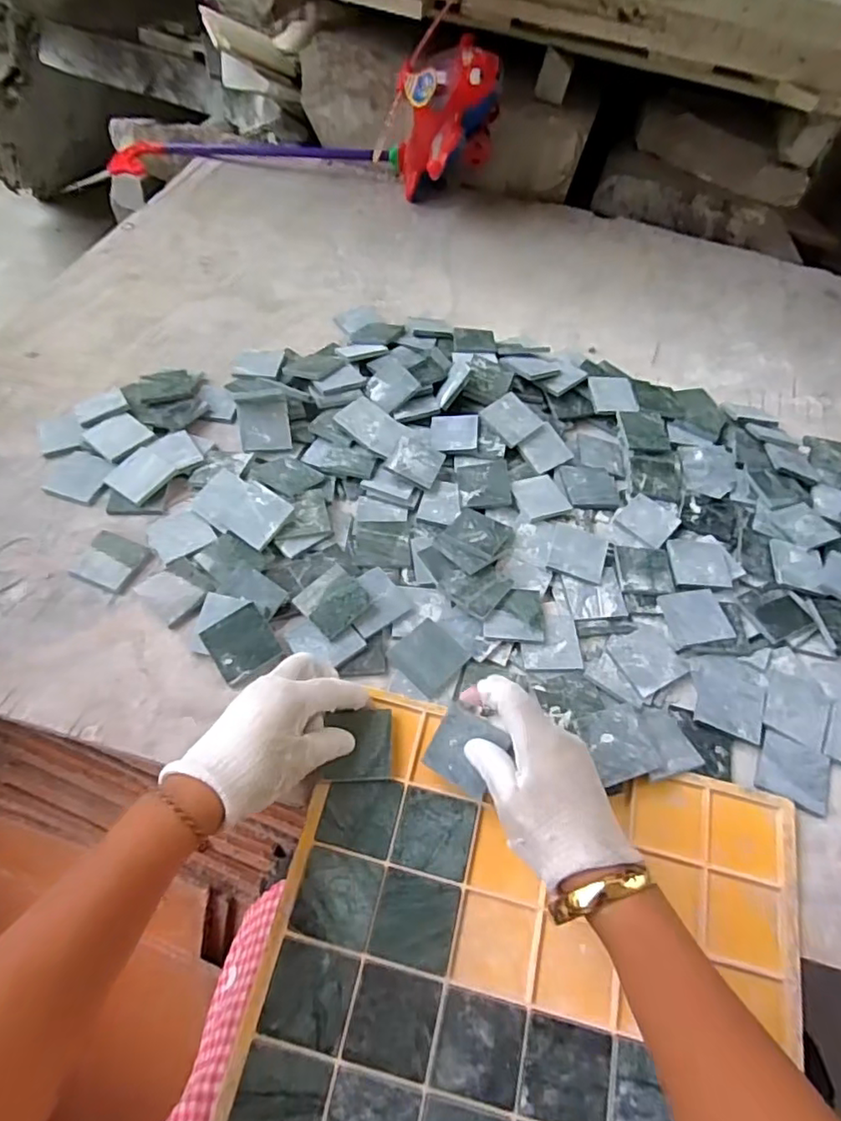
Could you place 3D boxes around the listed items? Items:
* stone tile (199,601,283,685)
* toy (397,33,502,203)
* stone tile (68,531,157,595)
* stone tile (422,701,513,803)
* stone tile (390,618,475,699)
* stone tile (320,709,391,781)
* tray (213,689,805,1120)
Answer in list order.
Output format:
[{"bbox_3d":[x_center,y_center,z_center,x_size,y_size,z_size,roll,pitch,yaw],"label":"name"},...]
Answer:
[{"bbox_3d":[-0.139,0.064,0.458,0.047,0.010,0.050,-29,68,-17],"label":"stone tile"},{"bbox_3d":[0.034,-0.578,0.804,0.129,0.180,0.128,6,59,0],"label":"toy"},{"bbox_3d":[-0.265,0.001,0.507,0.055,0.006,0.049,20,57,8],"label":"stone tile"},{"bbox_3d":[0.030,0.128,0.397,0.046,0.006,0.049,26,92,16],"label":"stone tile"},{"bbox_3d":[0.008,0.076,0.463,0.045,0.005,0.049,-38,67,-26],"label":"stone tile"},{"bbox_3d":[-0.044,0.130,0.418,0.047,0.004,0.049,1,63,-3],"label":"stone tile"},{"bbox_3d":[0.063,0.268,0.354,0.318,0.011,0.310,14,63,4],"label":"tray"}]

